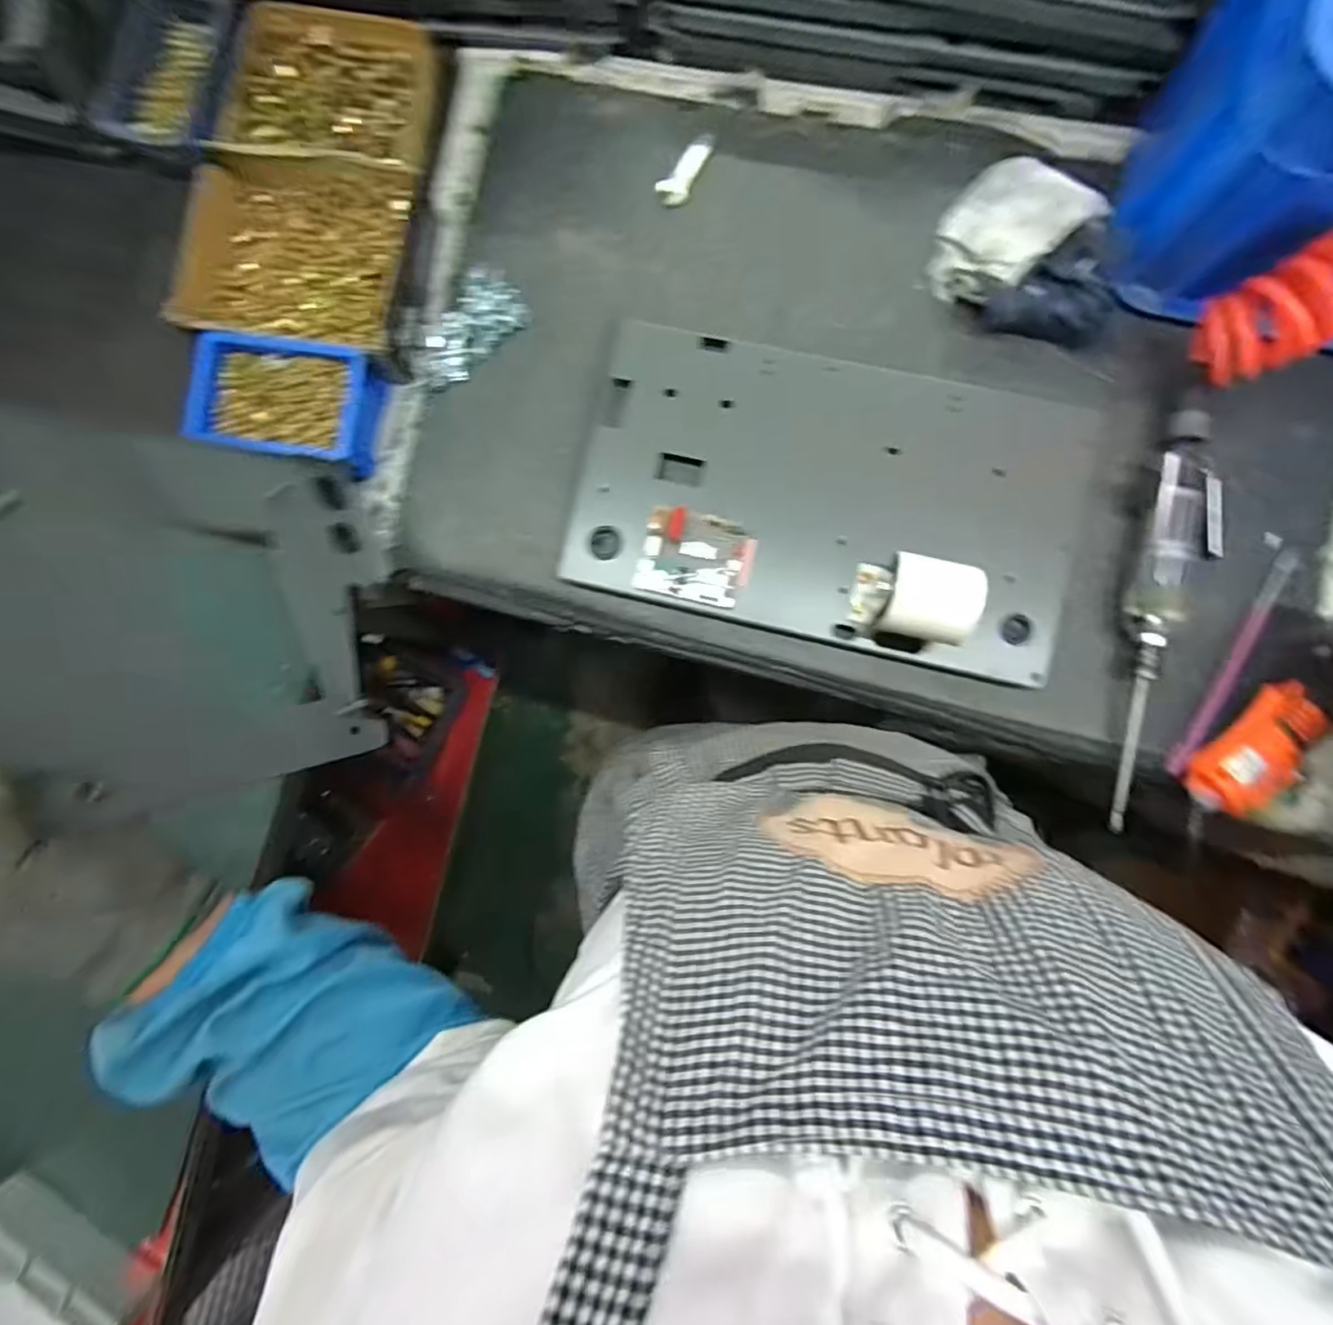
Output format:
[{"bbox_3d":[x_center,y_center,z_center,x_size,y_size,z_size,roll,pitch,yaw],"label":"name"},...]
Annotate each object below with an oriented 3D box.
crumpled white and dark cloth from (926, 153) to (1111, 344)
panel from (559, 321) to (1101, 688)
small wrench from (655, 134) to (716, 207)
[{"bbox_3d":[0.310,-0.345,0.519,0.159,0.045,0.130,27,91,5],"label":"crumpled white and dark cloth"},{"bbox_3d":[0.138,-0.144,0.521,0.409,0.025,0.238,14,90,5],"label":"panel"},{"bbox_3d":[0.016,-0.453,0.566,0.036,0.012,0.073,30,91,5],"label":"small wrench"}]

